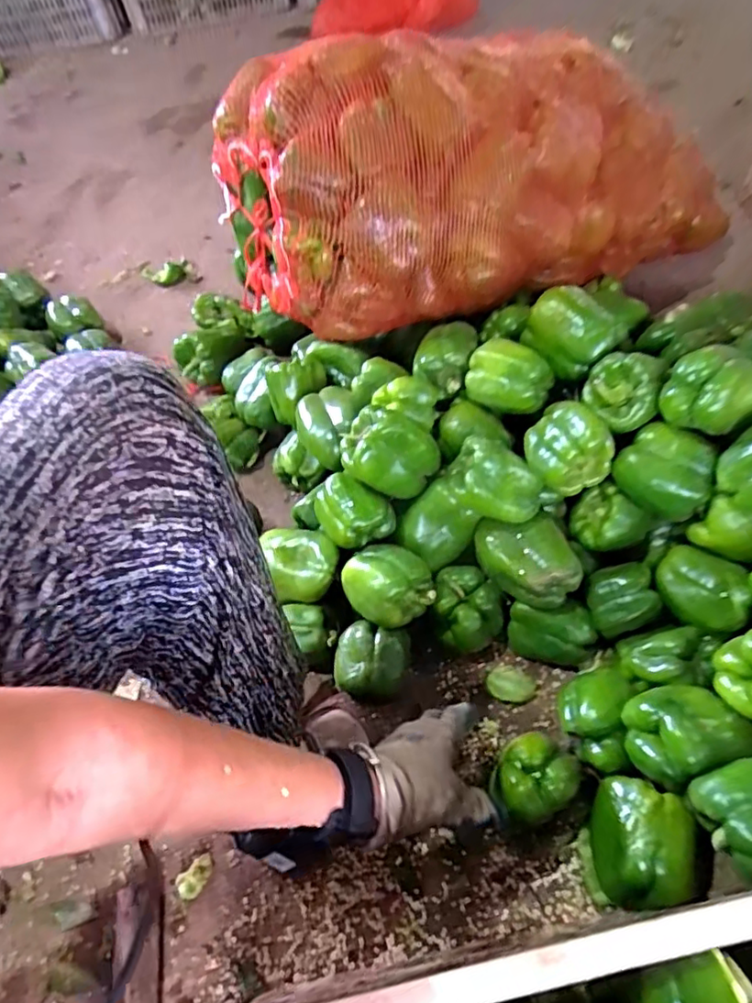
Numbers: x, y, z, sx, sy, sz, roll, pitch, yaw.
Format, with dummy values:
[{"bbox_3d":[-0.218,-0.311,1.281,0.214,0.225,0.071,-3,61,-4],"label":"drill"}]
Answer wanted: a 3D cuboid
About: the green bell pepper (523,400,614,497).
[{"bbox_3d":[0.206,-0.063,0.648,0.083,0.063,0.084,-2,53,3],"label":"green bell pepper"}]

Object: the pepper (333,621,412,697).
[{"bbox_3d":[-0.005,0.177,0.653,0.076,0.081,0.066,5,53,8],"label":"pepper"}]

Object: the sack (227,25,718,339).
[{"bbox_3d":[0.179,-0.470,0.843,0.729,0.291,0.321,-27,56,-16],"label":"sack"}]

